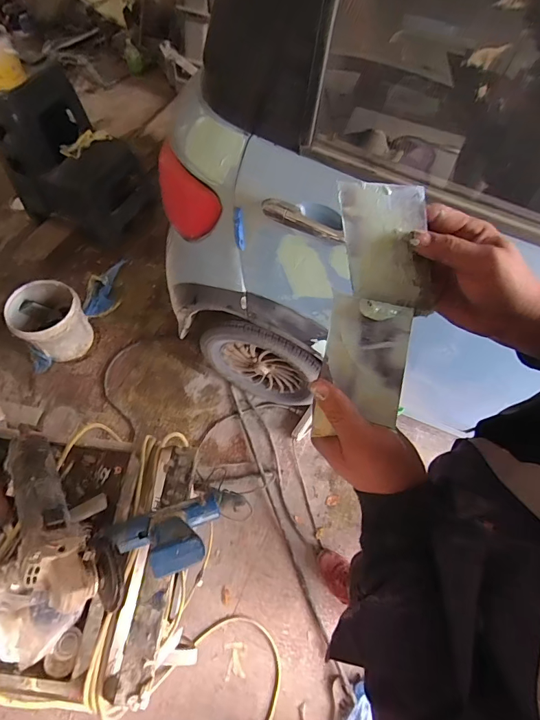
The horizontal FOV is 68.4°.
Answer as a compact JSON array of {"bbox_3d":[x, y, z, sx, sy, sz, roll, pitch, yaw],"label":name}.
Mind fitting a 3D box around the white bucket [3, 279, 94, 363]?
[{"bbox_3d":[-0.879,-0.149,1.616,0.258,0.250,0.248,1,62,-1],"label":"white bucket"}]

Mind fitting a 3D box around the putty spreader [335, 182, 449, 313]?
[{"bbox_3d":[0.112,-0.102,0.366,0.079,0.004,0.123,-12,106,0],"label":"putty spreader"}]

